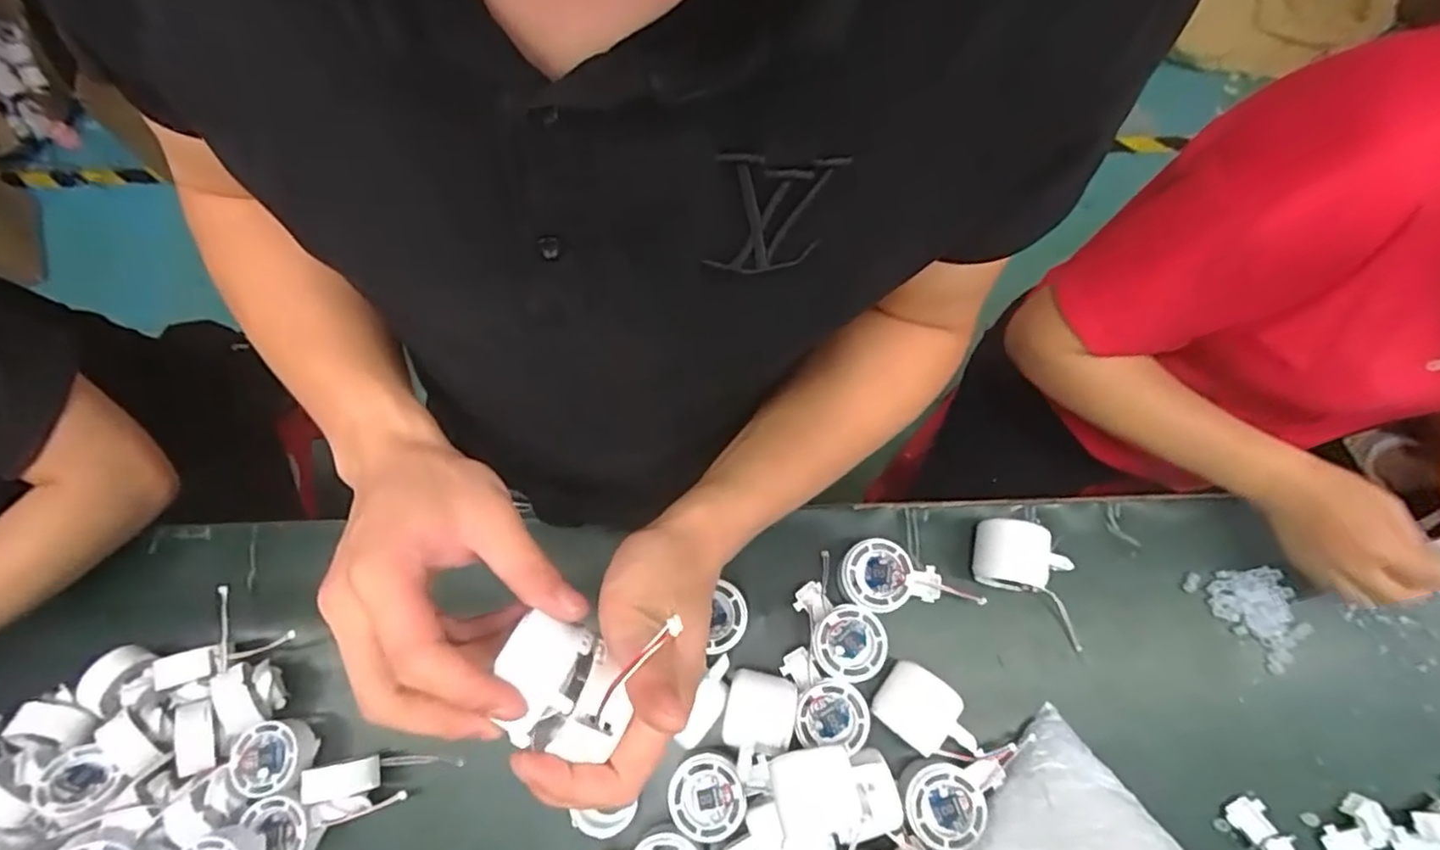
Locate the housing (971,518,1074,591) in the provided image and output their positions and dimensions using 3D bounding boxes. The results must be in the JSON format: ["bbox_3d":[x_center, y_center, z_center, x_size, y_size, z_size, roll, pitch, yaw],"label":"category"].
[{"bbox_3d":[0.256,0.113,0.578,0.080,0.044,0.059,6,72,4],"label":"housing"}]

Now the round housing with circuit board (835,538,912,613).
[{"bbox_3d":[0.130,0.129,0.572,0.054,0.048,0.057,-1,71,2],"label":"round housing with circuit board"}]

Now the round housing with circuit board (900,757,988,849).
[{"bbox_3d":[0.169,0.286,0.506,0.055,0.027,0.056,-1,71,2],"label":"round housing with circuit board"}]

